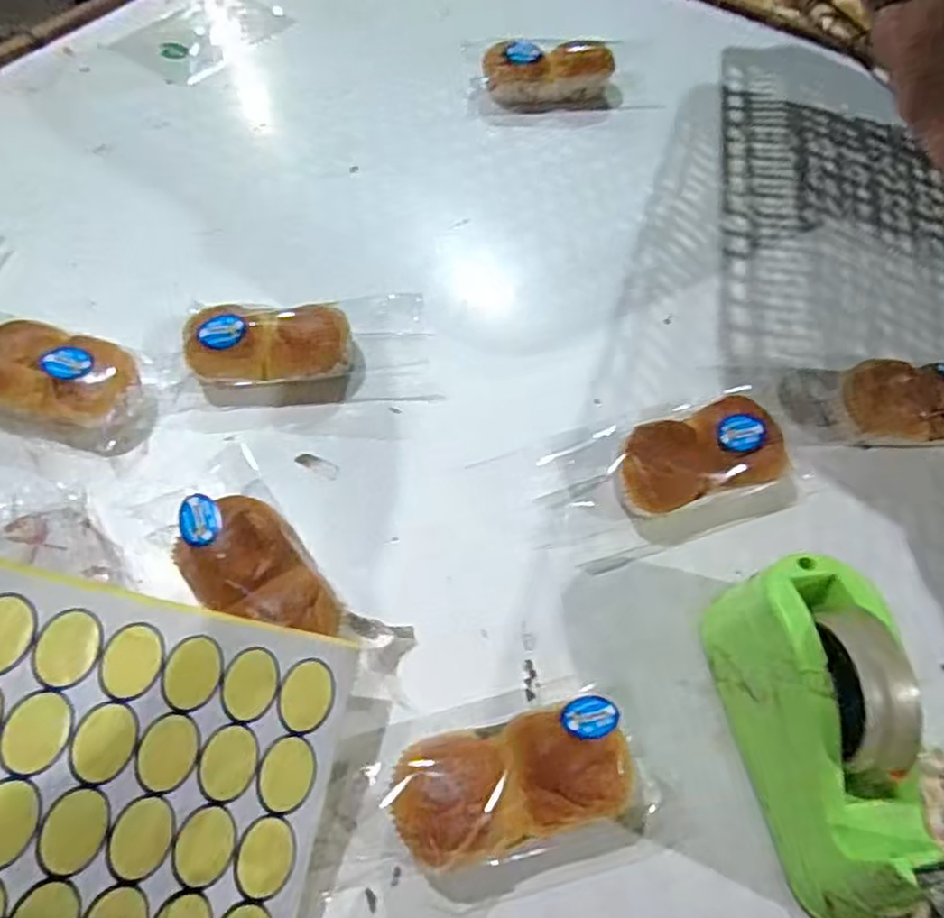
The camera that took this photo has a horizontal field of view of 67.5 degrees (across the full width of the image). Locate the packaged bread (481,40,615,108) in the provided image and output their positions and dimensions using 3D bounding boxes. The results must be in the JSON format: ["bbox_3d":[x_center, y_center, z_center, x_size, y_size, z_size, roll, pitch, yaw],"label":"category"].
[{"bbox_3d":[0.093,-0.456,0.833,0.152,0.051,0.051,-7,60,-8],"label":"packaged bread"}]

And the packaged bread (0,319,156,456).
[{"bbox_3d":[-0.325,-0.062,0.560,0.136,0.041,0.081,17,59,7],"label":"packaged bread"}]

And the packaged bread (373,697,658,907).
[{"bbox_3d":[0.035,0.204,0.430,0.161,0.055,0.091,-11,60,-10],"label":"packaged bread"}]

